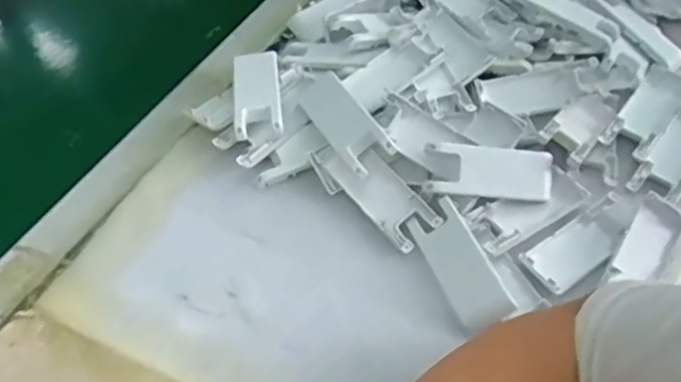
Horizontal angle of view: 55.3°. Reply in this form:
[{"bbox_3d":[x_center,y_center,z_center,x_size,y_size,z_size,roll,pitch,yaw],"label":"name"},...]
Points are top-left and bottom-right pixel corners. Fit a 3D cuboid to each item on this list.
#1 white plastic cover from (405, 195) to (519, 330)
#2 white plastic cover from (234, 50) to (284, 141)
[{"bbox_3d":[0.087,0.053,0.477,0.039,0.007,0.098,-36,61,15],"label":"white plastic cover"},{"bbox_3d":[-0.070,-0.085,0.552,0.039,0.012,0.095,-4,53,-5],"label":"white plastic cover"}]

